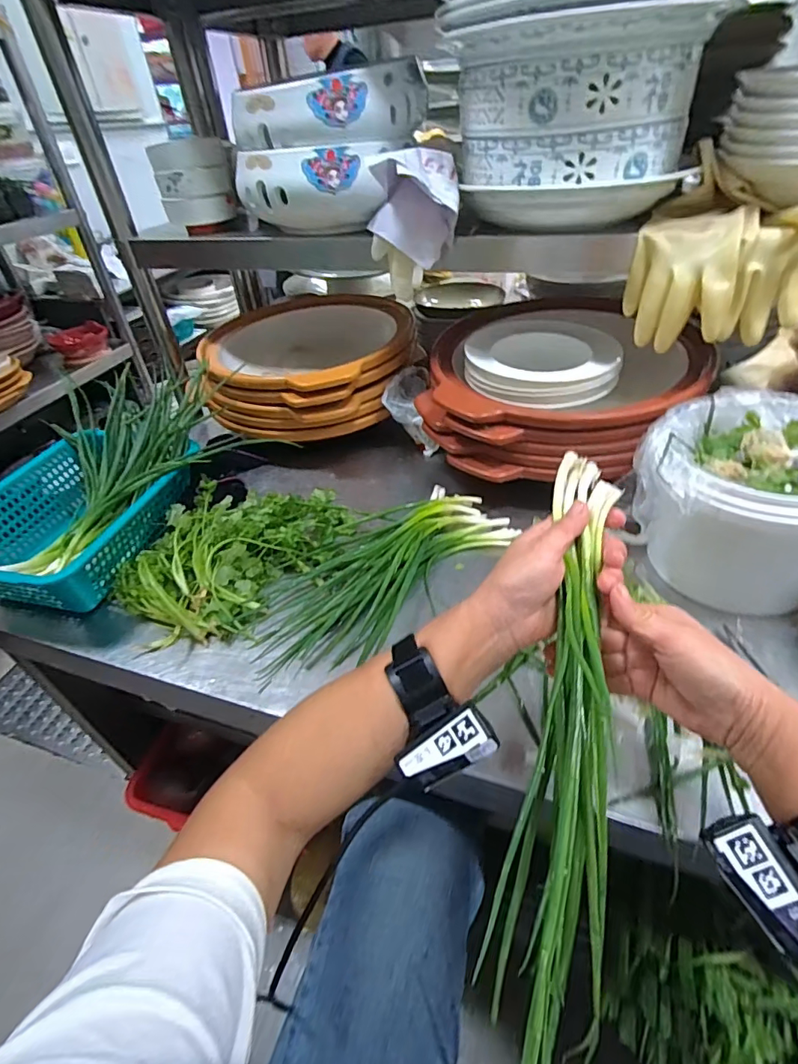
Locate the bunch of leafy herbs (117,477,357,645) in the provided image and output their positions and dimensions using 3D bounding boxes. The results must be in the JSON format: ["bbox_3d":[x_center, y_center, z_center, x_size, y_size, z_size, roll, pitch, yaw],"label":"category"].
[{"bbox_3d":[-0.199,0.013,0.617,0.187,0.066,0.277,24,49,31],"label":"bunch of leafy herbs"}]

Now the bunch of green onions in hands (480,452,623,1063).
[{"bbox_3d":[0.112,0.124,0.331,0.057,0.056,0.397,7,65,16],"label":"bunch of green onions in hands"}]

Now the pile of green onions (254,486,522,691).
[{"bbox_3d":[-0.022,0.043,0.597,0.354,0.039,0.151,-34,47,-29],"label":"pile of green onions"}]

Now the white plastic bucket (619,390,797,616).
[{"bbox_3d":[0.371,-0.029,0.528,0.195,0.167,0.199,-4,40,3],"label":"white plastic bucket"}]

